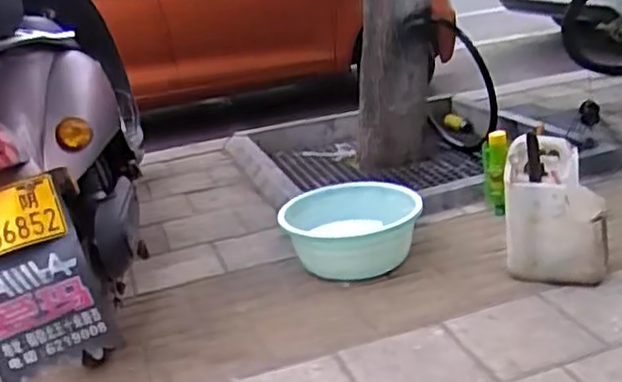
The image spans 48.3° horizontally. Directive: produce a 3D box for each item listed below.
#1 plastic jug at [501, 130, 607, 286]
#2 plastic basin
[{"bbox_3d":[0.550,0.049,1.562,0.217,0.318,0.139,1,23,18],"label":"plastic jug"},{"bbox_3d":[0.106,0.107,1.803,0.338,0.162,0.338,-8,21,-4],"label":"plastic basin"}]

